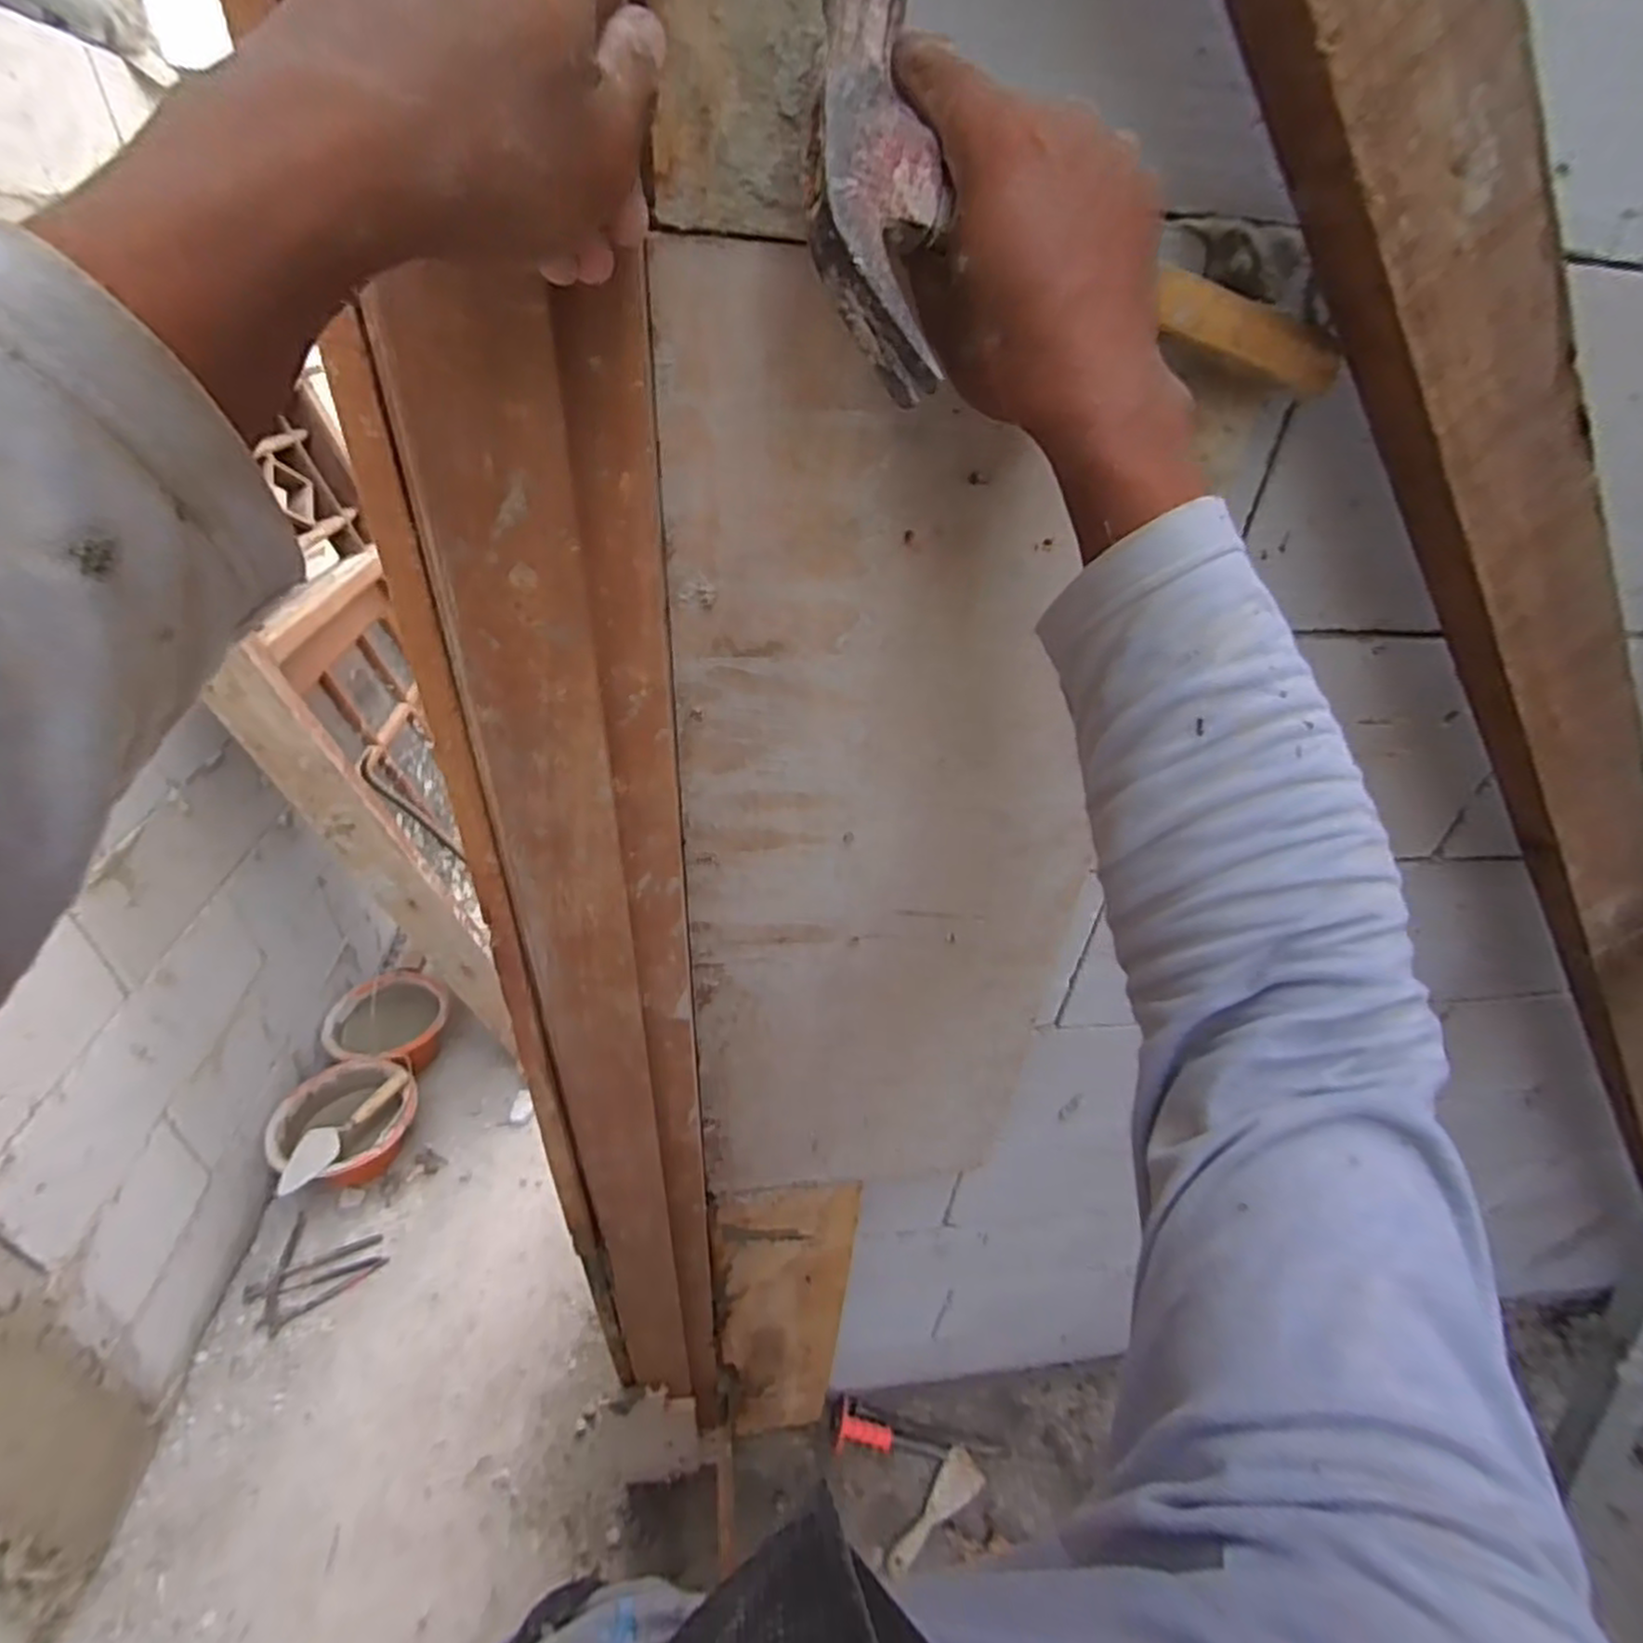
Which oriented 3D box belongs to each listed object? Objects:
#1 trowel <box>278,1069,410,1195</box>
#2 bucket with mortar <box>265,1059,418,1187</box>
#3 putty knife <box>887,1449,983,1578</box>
[{"bbox_3d":[-0.974,0.628,1.472,0.075,0.048,0.282,23,40,22],"label":"trowel"},{"bbox_3d":[-1.015,0.666,1.555,0.251,0.170,0.236,3,36,-3],"label":"bucket with mortar"},{"bbox_3d":[0.187,1.163,1.202,0.202,0.012,0.062,-34,50,-24],"label":"putty knife"}]

